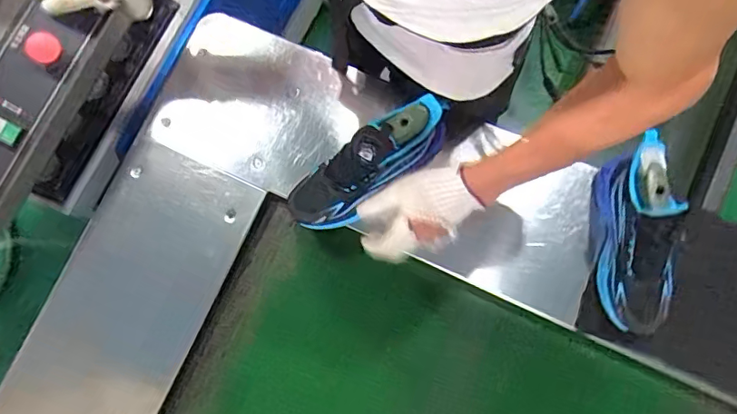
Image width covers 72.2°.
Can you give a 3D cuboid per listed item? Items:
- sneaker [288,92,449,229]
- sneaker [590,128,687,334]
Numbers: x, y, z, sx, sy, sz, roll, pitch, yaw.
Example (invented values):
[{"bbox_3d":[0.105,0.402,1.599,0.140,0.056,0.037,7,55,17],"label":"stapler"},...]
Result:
[{"bbox_3d":[-0.001,-0.054,0.703,0.253,0.107,0.085,-37,82,15],"label":"sneaker"},{"bbox_3d":[0.362,0.038,0.681,0.079,0.137,0.262,-1,94,-1],"label":"sneaker"}]

